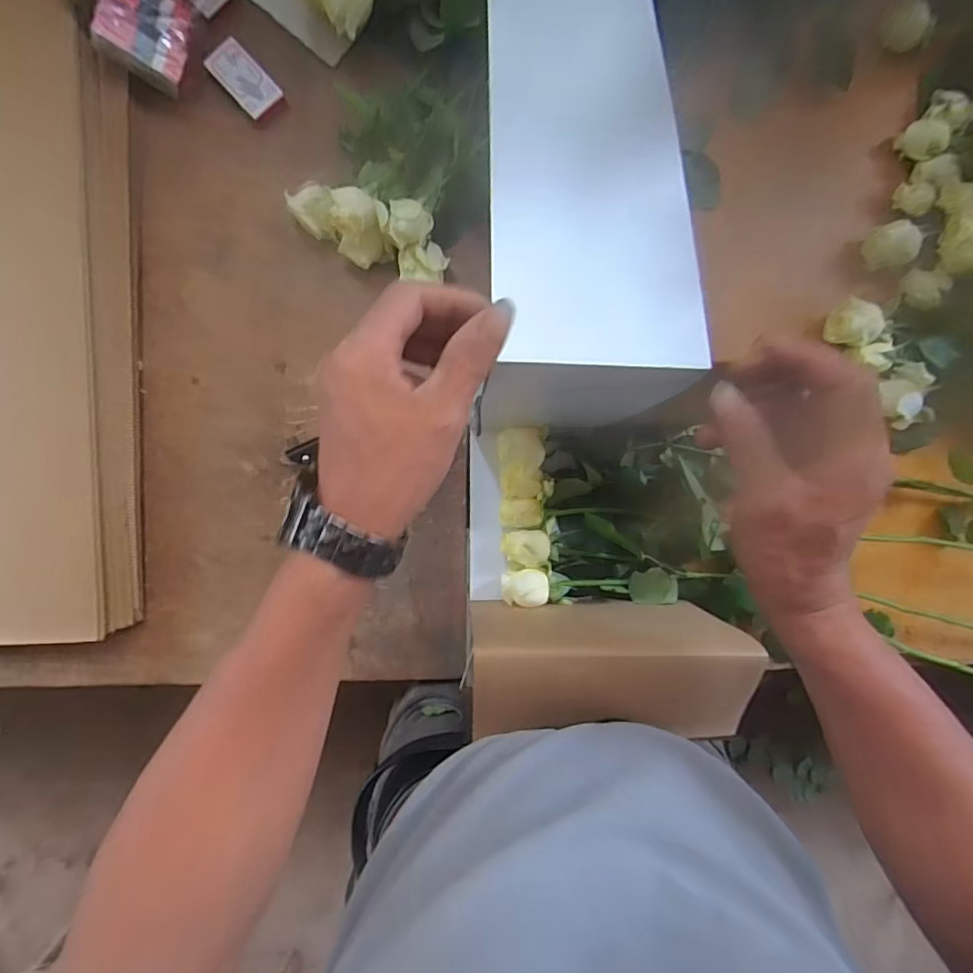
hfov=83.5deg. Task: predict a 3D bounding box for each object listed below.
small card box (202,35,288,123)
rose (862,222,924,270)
[{"bbox_3d":[-0.232,-0.392,0.530,0.042,0.017,0.072,-44,94,-1],"label":"small card box"},{"bbox_3d":[0.408,-0.243,0.551,0.040,0.042,0.044,0,93,-4],"label":"rose"}]

